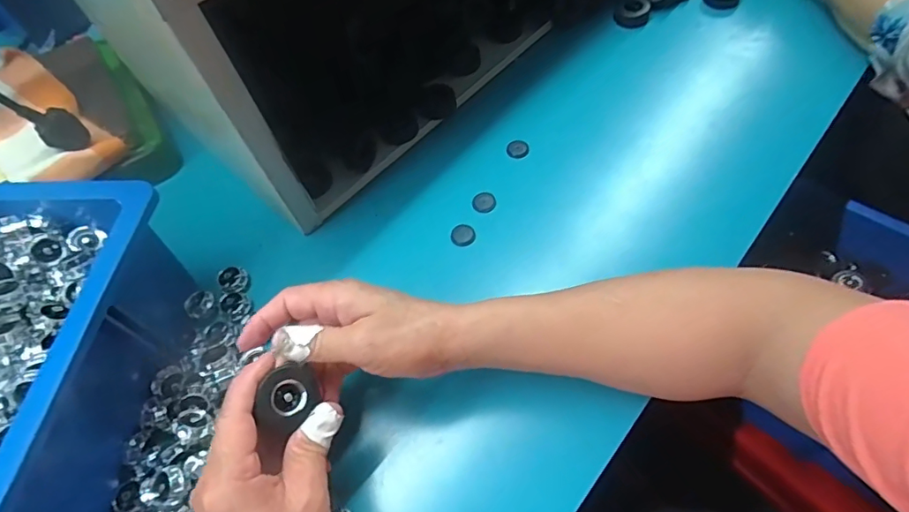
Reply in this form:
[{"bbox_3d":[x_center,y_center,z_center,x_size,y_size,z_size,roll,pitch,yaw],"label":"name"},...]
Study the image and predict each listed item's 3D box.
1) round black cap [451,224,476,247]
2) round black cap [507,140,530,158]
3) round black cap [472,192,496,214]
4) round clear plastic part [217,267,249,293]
[{"bbox_3d":[0.007,-0.017,0.436,0.021,0.006,0.023,-1,60,3],"label":"round black cap"},{"bbox_3d":[0.060,-0.100,0.479,0.020,0.004,0.019,-1,60,3],"label":"round black cap"},{"bbox_3d":[0.026,-0.047,0.450,0.020,0.004,0.018,2,60,4],"label":"round black cap"},{"bbox_3d":[-0.185,0.019,0.429,0.022,0.011,0.022,-1,60,3],"label":"round clear plastic part"}]

